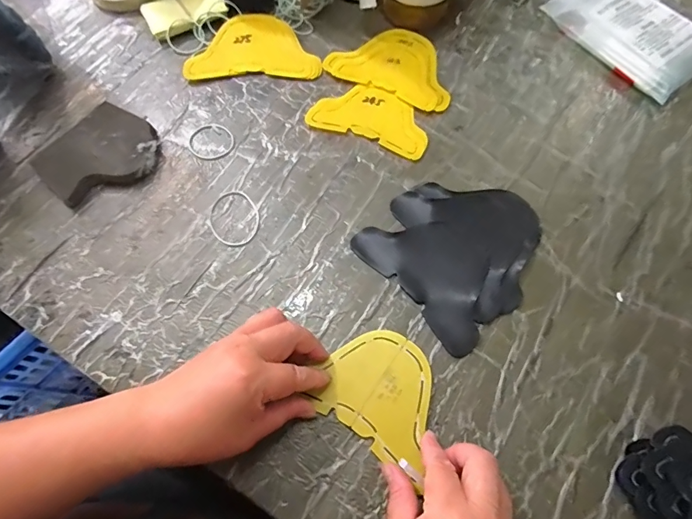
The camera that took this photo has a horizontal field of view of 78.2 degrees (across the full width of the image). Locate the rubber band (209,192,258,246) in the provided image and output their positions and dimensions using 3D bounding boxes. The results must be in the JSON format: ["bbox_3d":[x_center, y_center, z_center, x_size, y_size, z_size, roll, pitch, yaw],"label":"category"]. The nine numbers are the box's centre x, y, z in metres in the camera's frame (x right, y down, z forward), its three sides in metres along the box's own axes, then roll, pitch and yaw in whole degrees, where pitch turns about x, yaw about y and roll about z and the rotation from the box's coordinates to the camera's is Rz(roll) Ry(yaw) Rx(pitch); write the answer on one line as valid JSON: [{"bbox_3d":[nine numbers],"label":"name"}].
[{"bbox_3d":[-0.109,-0.040,0.414,0.048,0.004,0.060,-30,70,-11],"label":"rubber band"}]

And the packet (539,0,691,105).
[{"bbox_3d":[0.327,-0.265,0.492,0.104,0.029,0.176,-36,71,-13],"label":"packet"}]

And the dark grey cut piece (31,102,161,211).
[{"bbox_3d":[-0.249,-0.107,0.430,0.109,0.024,0.088,-38,72,-14],"label":"dark grey cut piece"}]

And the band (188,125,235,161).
[{"bbox_3d":[-0.142,-0.124,0.451,0.046,0.004,0.047,0,67,1],"label":"band"}]

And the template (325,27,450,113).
[{"bbox_3d":[0.061,-0.227,0.490,0.141,0.005,0.098,26,70,11],"label":"template"}]

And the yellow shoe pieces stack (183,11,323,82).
[{"bbox_3d":[-0.108,-0.250,0.499,0.150,0.013,0.091,-2,67,0],"label":"yellow shoe pieces stack"}]

